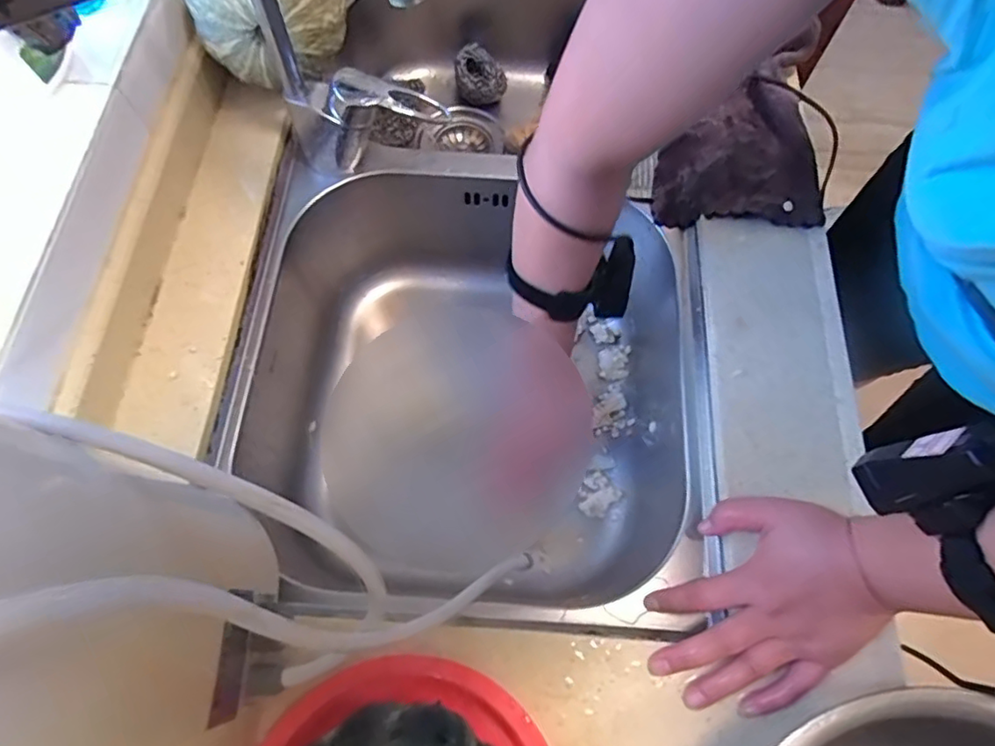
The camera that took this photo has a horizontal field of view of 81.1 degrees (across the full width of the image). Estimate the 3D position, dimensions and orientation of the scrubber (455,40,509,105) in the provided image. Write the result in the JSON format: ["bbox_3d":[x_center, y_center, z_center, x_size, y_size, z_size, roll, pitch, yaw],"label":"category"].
[{"bbox_3d":[-0.021,-0.386,0.753,0.065,0.057,0.049,1,68,-1],"label":"scrubber"}]

